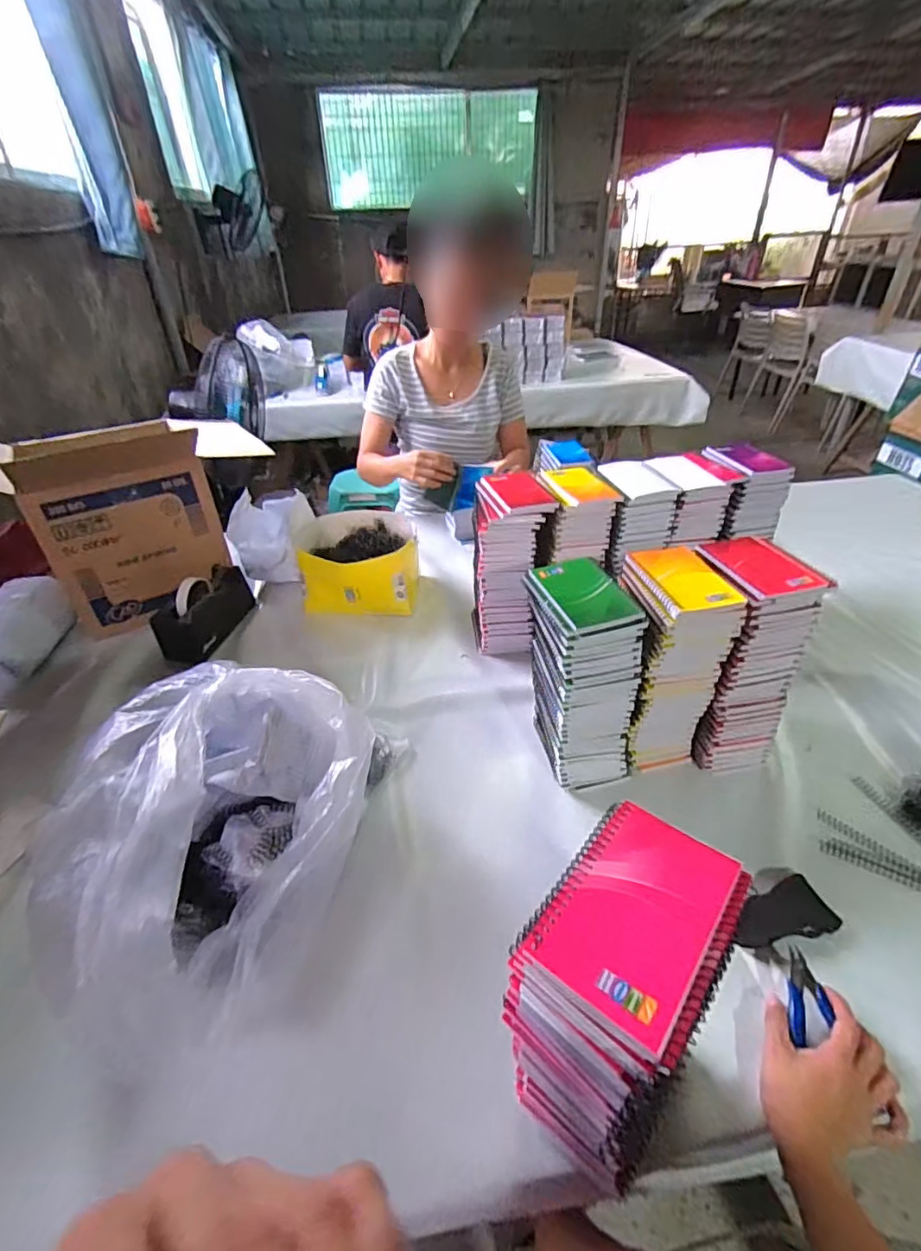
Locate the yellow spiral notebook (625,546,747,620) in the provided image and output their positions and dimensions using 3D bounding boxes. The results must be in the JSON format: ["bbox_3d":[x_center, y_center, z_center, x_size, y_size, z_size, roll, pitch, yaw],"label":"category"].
[{"bbox_3d":[0.254,-0.057,0.628,0.085,0.015,0.131,-8,37,-7],"label":"yellow spiral notebook"}]

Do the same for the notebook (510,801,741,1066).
[{"bbox_3d":[0.104,0.167,0.324,0.087,0.011,0.128,25,44,31],"label":"notebook"}]

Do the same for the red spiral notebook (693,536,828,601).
[{"bbox_3d":[0.351,-0.074,0.646,0.086,0.014,0.131,-12,38,-12],"label":"red spiral notebook"}]

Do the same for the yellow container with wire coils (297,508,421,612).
[{"bbox_3d":[-0.203,-0.128,1.083,0.235,0.121,0.209,-5,37,-3],"label":"yellow container with wire coils"}]

